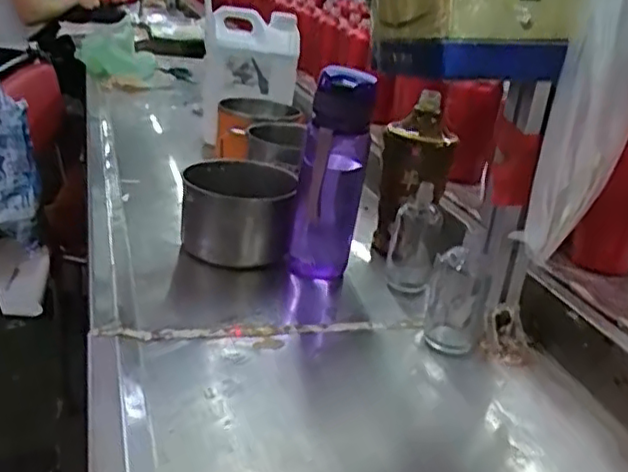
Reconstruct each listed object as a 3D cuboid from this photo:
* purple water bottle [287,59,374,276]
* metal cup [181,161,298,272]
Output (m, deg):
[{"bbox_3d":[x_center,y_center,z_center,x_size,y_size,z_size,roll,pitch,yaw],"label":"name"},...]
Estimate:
[{"bbox_3d":[0.018,-0.064,0.730,0.075,0.230,0.056,6,24,0],"label":"purple water bottle"},{"bbox_3d":[-0.091,-0.027,0.802,0.123,0.095,0.133,5,24,-2],"label":"metal cup"}]

